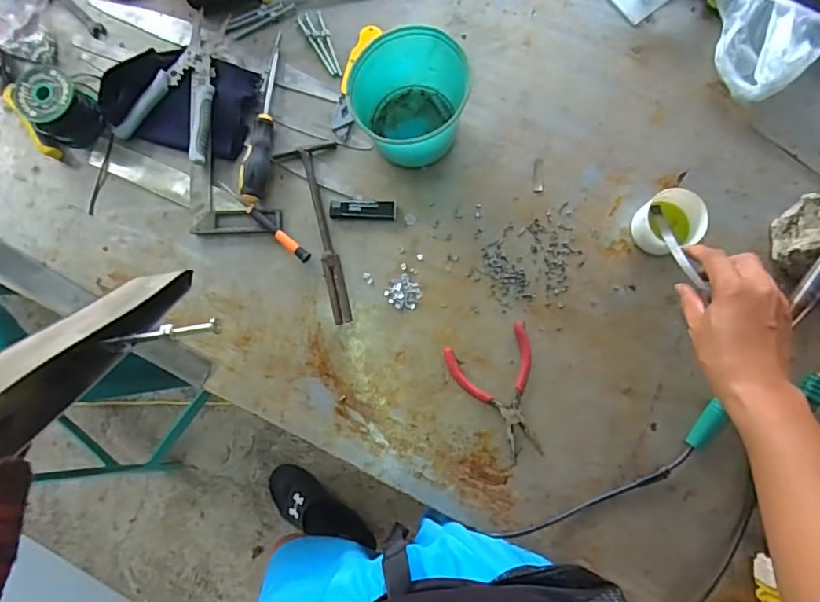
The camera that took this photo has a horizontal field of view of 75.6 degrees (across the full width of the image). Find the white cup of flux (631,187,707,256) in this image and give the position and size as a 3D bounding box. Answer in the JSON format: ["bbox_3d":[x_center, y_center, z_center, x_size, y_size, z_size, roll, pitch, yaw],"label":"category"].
[{"bbox_3d":[0.291,-0.088,0.603,0.066,0.058,0.063,0,84,4],"label":"white cup of flux"}]

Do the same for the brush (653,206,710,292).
[{"bbox_3d":[0.287,-0.061,0.569,0.018,0.159,0.012,4,127,4],"label":"brush"}]

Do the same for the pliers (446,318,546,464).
[{"bbox_3d":[0.116,0.107,0.608,0.092,0.011,0.147,-23,83,1],"label":"pliers"}]

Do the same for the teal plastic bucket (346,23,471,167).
[{"bbox_3d":[0.001,-0.231,0.605,0.110,0.098,0.116,23,86,6],"label":"teal plastic bucket"}]

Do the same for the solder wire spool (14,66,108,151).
[{"bbox_3d":[-0.430,-0.238,0.650,0.081,0.061,0.078,0,84,4],"label":"solder wire spool"}]

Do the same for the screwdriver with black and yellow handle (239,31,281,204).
[{"bbox_3d":[-0.182,-0.227,0.648,0.031,0.033,0.217,4,85,4],"label":"screwdriver with black and yellow handle"}]

